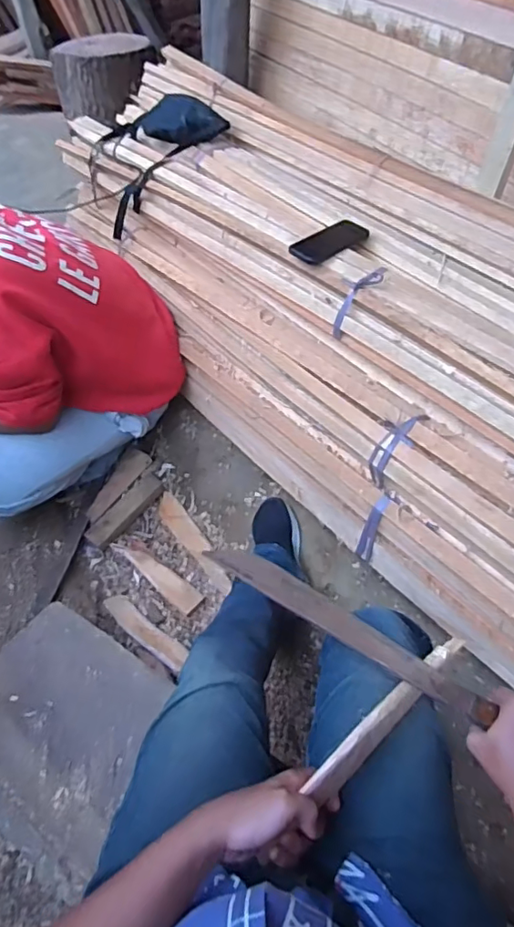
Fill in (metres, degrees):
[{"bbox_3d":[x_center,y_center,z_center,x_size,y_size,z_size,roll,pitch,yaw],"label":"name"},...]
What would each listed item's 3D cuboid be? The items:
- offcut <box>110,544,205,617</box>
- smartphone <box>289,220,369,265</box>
[{"bbox_3d":[-0.237,0.265,1.279,0.255,0.015,0.057,33,65,21],"label":"offcut"},{"bbox_3d":[0.150,-0.449,1.096,0.160,0.012,0.078,-33,63,-22],"label":"smartphone"}]

